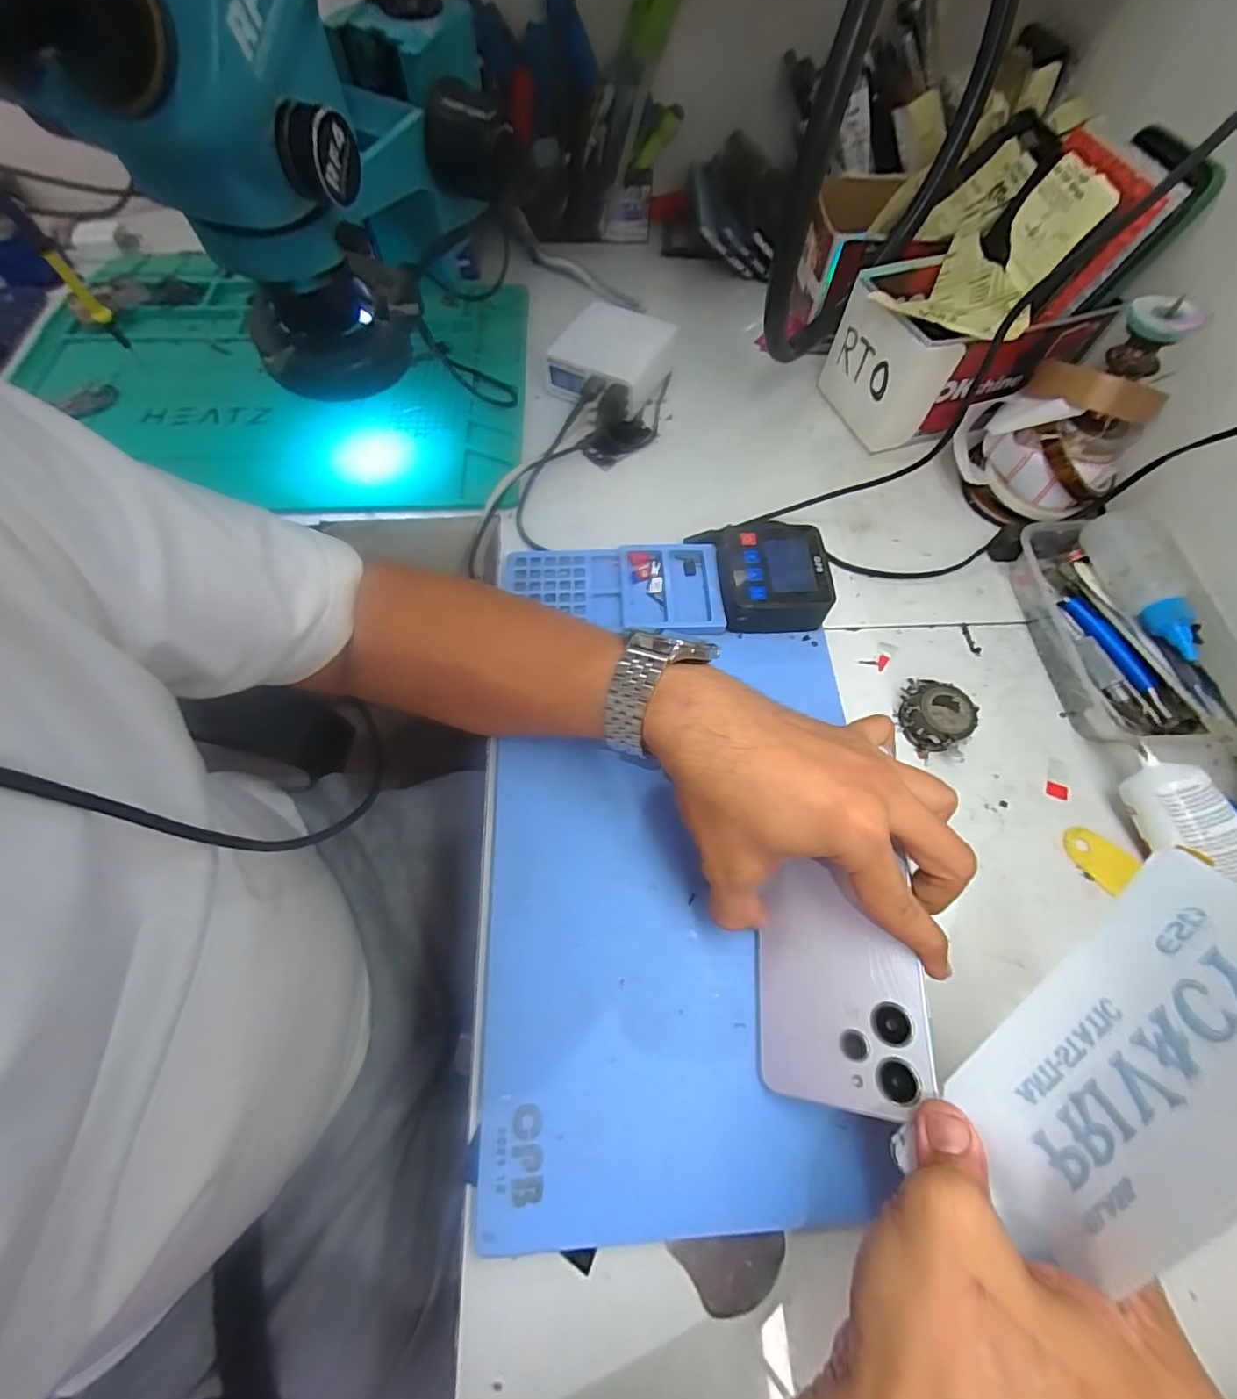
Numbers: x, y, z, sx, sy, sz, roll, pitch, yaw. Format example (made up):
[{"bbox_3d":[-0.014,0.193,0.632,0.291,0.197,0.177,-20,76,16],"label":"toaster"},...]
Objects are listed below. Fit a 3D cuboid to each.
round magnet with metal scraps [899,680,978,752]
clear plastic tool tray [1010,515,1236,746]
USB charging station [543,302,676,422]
[{"bbox_3d":[0.201,0.011,0.347,0.042,0.023,0.042,1,64,-1],"label":"round magnet with metal scraps"},{"bbox_3d":[0.341,-0.049,0.360,0.088,0.059,0.167,-2,64,-3],"label":"clear plastic tool tray"},{"bbox_3d":[-0.005,-0.301,0.480,0.085,0.042,0.092,27,66,11],"label":"USB charging station"}]

